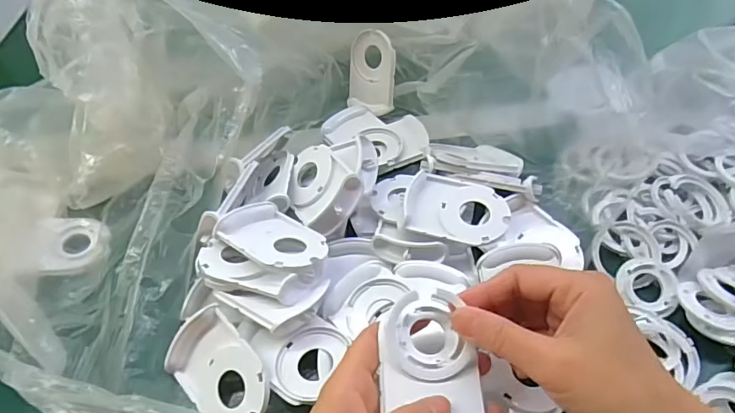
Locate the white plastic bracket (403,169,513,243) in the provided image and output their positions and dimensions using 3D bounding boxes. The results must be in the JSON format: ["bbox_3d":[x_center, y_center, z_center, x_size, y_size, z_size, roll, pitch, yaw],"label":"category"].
[{"bbox_3d":[0.069,-0.001,0.380,0.077,0.011,0.057,11,55,12],"label":"white plastic bracket"}]

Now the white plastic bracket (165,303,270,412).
[{"bbox_3d":[-0.097,0.111,0.324,0.079,0.020,0.059,39,101,31],"label":"white plastic bracket"}]

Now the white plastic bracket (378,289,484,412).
[{"bbox_3d":[0.035,0.085,0.272,0.054,0.027,0.079,-3,50,1],"label":"white plastic bracket"}]

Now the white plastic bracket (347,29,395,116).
[{"bbox_3d":[0.004,-0.141,0.516,0.058,0.080,0.013,18,26,38],"label":"white plastic bracket"}]

